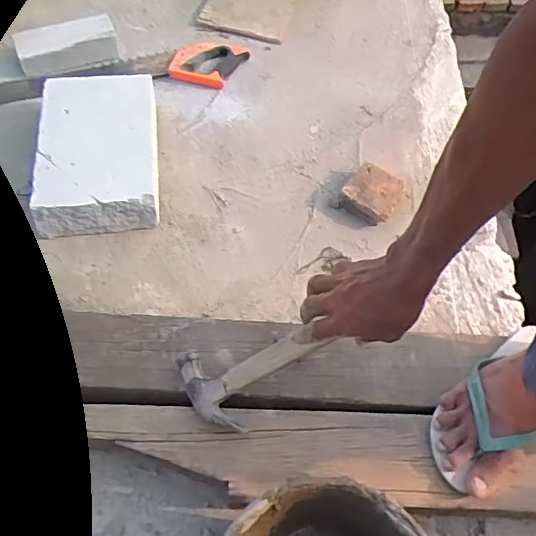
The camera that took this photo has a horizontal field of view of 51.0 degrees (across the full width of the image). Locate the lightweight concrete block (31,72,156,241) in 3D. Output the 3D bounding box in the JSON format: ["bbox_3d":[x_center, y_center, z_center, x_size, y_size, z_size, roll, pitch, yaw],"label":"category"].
[{"bbox_3d":[-0.305,-0.214,1.025,0.203,0.074,0.321,-4,60,-5],"label":"lightweight concrete block"}]

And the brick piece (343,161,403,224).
[{"bbox_3d":[0.197,-0.140,1.041,0.102,0.033,0.094,32,63,15],"label":"brick piece"}]

